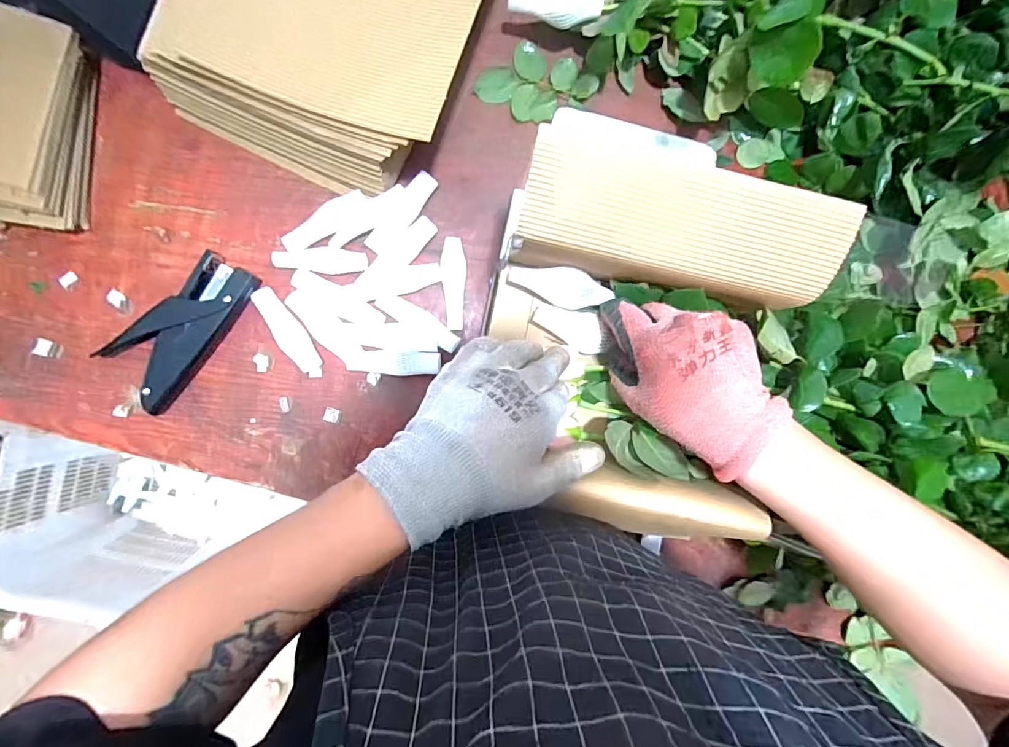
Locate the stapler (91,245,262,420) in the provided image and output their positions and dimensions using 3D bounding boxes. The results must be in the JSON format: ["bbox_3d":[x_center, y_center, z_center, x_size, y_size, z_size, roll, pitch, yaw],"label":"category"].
[{"bbox_3d":[-0.298,-0.044,0.421,0.071,0.021,0.149,39,87,-5],"label":"stapler"}]

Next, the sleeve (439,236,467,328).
[{"bbox_3d":[-0.050,-0.087,0.448,0.024,0.017,0.087,3,90,-6],"label":"sleeve"}]

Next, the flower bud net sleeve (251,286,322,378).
[{"bbox_3d":[-0.205,-0.039,0.434,0.028,0.004,0.095,-28,93,-5],"label":"flower bud net sleeve"}]

